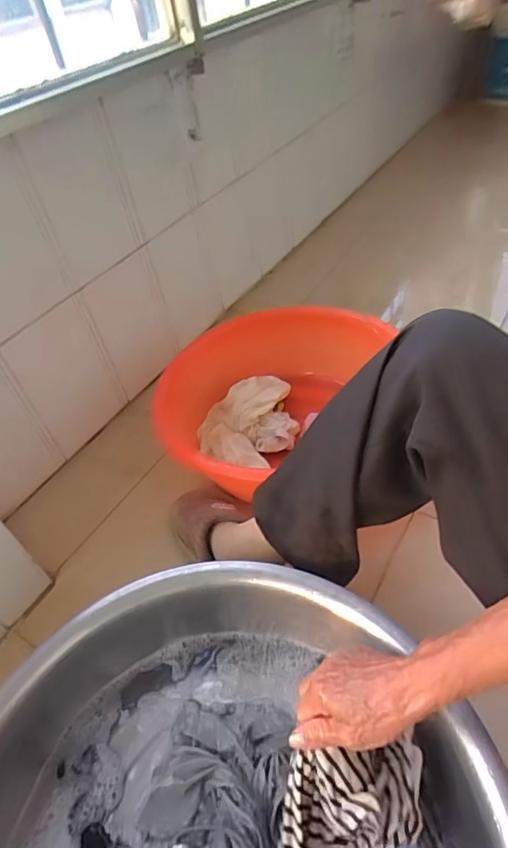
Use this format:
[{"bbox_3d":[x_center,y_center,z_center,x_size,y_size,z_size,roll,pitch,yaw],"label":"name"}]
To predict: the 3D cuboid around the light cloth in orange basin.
[{"bbox_3d":[-0.004,-0.018,1.009,0.197,0.051,0.236,12,48,23],"label":"light cloth in orange basin"}]

